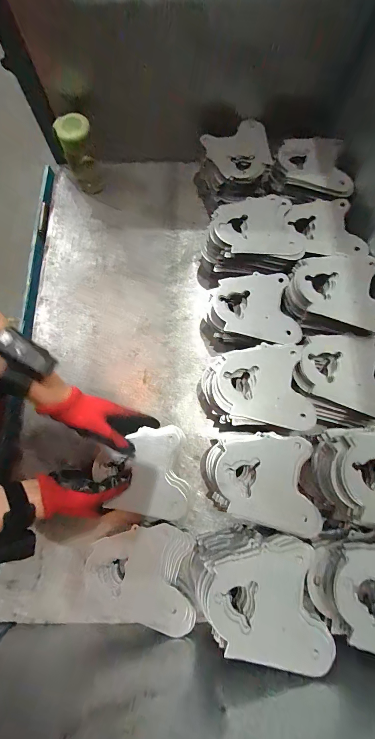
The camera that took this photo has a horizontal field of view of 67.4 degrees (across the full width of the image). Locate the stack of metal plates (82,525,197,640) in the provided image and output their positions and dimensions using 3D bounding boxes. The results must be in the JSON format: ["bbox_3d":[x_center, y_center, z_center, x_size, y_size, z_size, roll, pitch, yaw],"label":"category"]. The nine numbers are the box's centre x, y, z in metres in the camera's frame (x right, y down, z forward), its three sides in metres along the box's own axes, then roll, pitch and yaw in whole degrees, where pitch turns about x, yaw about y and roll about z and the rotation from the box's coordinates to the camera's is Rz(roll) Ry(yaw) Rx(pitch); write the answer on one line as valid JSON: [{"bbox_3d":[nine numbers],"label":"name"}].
[{"bbox_3d":[-0.072,0.313,0.433,0.159,0.046,0.137,-2,74,1],"label":"stack of metal plates"}]

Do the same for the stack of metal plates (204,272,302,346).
[{"bbox_3d":[0.112,-0.090,0.518,0.142,0.086,0.133,-11,76,-2],"label":"stack of metal plates"}]

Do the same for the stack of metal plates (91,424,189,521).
[{"bbox_3d":[-0.071,0.165,0.441,0.138,0.016,0.135,-3,73,-9],"label":"stack of metal plates"}]

